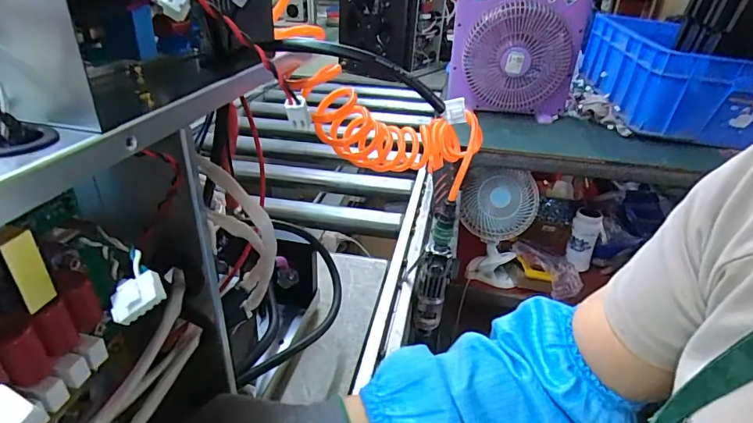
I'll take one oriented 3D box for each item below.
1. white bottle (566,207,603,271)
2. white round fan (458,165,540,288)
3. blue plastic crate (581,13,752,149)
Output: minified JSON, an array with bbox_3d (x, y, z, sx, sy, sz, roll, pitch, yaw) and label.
[{"bbox_3d":[0.600,0.083,1.287,0.076,0.186,0.087,12,7,16],"label":"white bottle"},{"bbox_3d":[0.319,0.035,1.200,0.200,0.324,0.133,11,31,15],"label":"white round fan"},{"bbox_3d":[0.838,-0.373,1.208,0.400,0.186,0.527,5,30,5],"label":"blue plastic crate"}]

